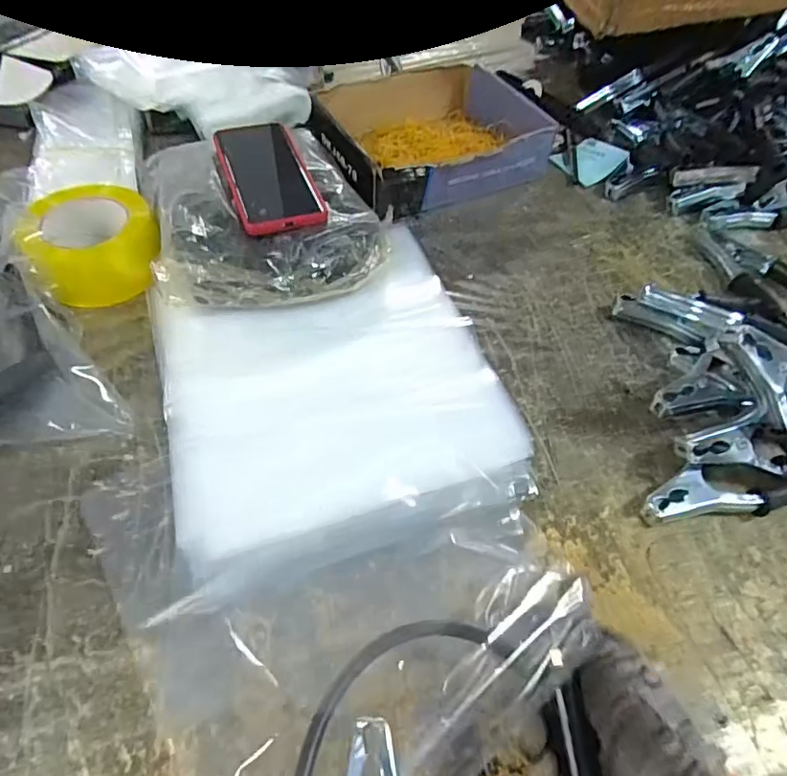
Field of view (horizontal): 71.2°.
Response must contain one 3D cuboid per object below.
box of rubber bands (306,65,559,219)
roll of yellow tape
[{"bbox_3d":[0.042,-0.317,0.688,0.267,0.066,0.234,-17,56,-17],"label":"box of rubber bands"},{"bbox_3d":[-0.292,-0.139,0.542,0.113,0.071,0.113,2,53,-3],"label":"roll of yellow tape"}]

